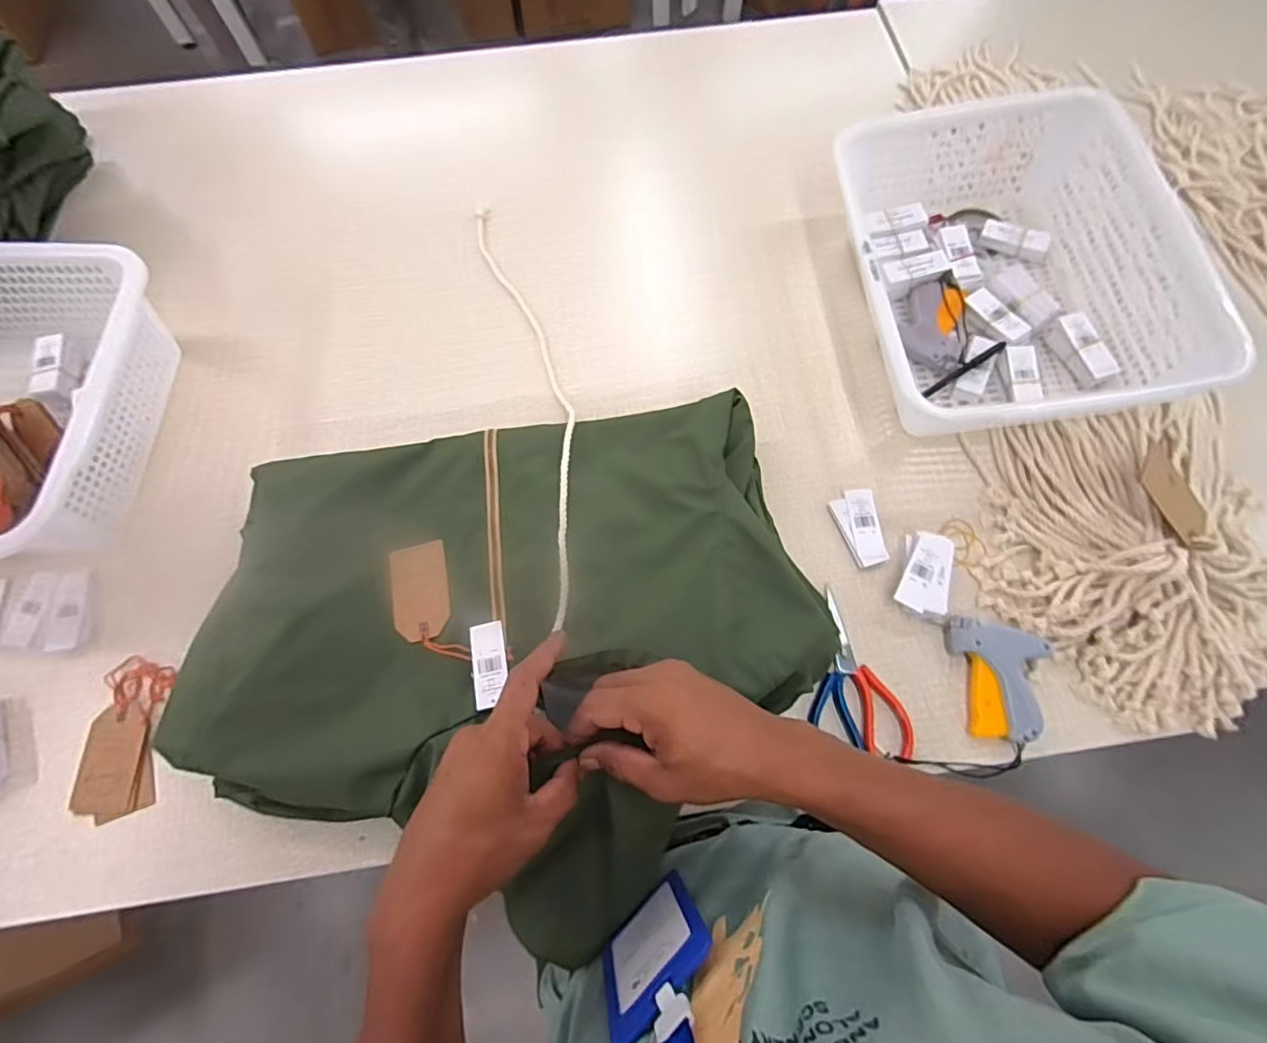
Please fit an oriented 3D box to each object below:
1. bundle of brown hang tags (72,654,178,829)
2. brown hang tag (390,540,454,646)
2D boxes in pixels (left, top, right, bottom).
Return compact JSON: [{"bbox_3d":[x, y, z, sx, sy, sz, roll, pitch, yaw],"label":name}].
[{"bbox_3d":[-0.522,0.219,0.585,0.070,0.011,0.151,-6,69,-2],"label":"bundle of brown hang tags"},{"bbox_3d":[-0.219,0.071,0.586,0.057,0.005,0.099,-12,70,-4],"label":"brown hang tag"}]

